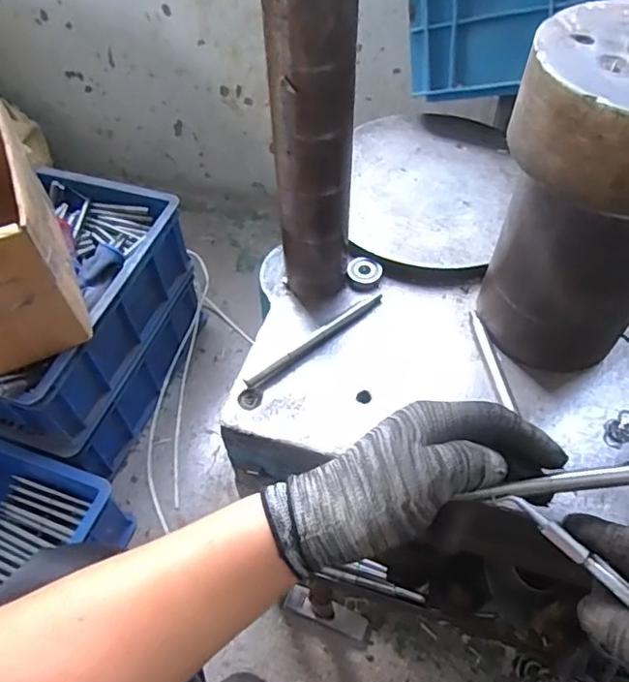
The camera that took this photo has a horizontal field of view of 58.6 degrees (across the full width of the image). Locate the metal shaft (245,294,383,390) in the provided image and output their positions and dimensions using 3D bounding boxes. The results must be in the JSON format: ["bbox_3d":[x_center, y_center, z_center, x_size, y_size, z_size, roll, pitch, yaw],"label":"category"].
[{"bbox_3d":[0.003,-0.003,0.534,0.161,0.009,0.011,-34,60,-21],"label":"metal shaft"}]

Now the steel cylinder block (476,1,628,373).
[{"bbox_3d":[0.218,-0.102,0.450,0.143,0.252,0.138,32,61,22],"label":"steel cylinder block"}]

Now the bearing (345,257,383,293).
[{"bbox_3d":[0.052,-0.069,0.578,0.035,0.017,0.032,-1,54,1],"label":"bearing"}]

